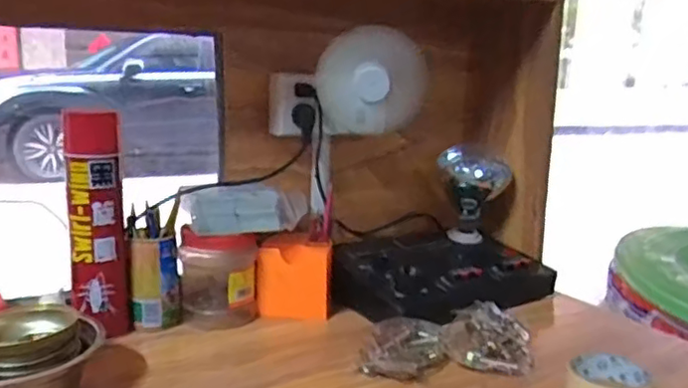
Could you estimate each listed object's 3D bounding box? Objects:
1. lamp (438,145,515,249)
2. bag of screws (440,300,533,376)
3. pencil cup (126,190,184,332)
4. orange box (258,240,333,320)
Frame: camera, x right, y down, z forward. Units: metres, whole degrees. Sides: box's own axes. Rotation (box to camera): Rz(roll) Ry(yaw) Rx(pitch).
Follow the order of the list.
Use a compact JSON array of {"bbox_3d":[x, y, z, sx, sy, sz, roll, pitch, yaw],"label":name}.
[{"bbox_3d":[0.215,-0.002,1.044,0.111,0.141,0.112,3,11,9],"label":"lamp"},{"bbox_3d":[0.172,0.169,0.753,0.101,0.038,0.118,4,11,12],"label":"bag of screws"},{"bbox_3d":[-0.238,0.096,0.797,0.062,0.150,0.055,-2,12,-20],"label":"pencil cup"},{"bbox_3d":[-0.065,0.119,0.862,0.099,0.099,0.063,2,11,2],"label":"orange box"}]

